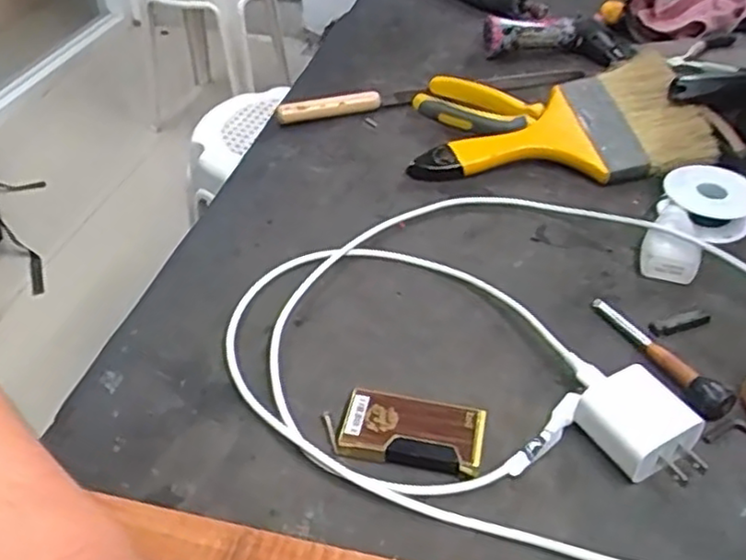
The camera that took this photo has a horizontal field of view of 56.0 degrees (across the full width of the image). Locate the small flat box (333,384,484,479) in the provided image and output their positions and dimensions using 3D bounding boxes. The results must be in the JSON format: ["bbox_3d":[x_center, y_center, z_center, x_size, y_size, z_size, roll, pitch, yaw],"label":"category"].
[{"bbox_3d":[0.019,0.076,0.350,0.069,0.014,0.035,9,42,10],"label":"small flat box"}]

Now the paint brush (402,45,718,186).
[{"bbox_3d":[0.154,-0.104,0.538,0.228,0.019,0.113,-24,62,-13],"label":"paint brush"}]

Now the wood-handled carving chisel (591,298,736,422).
[{"bbox_3d":[0.157,0.040,0.393,0.014,0.016,0.097,-18,44,-20],"label":"wood-handled carving chisel"}]

